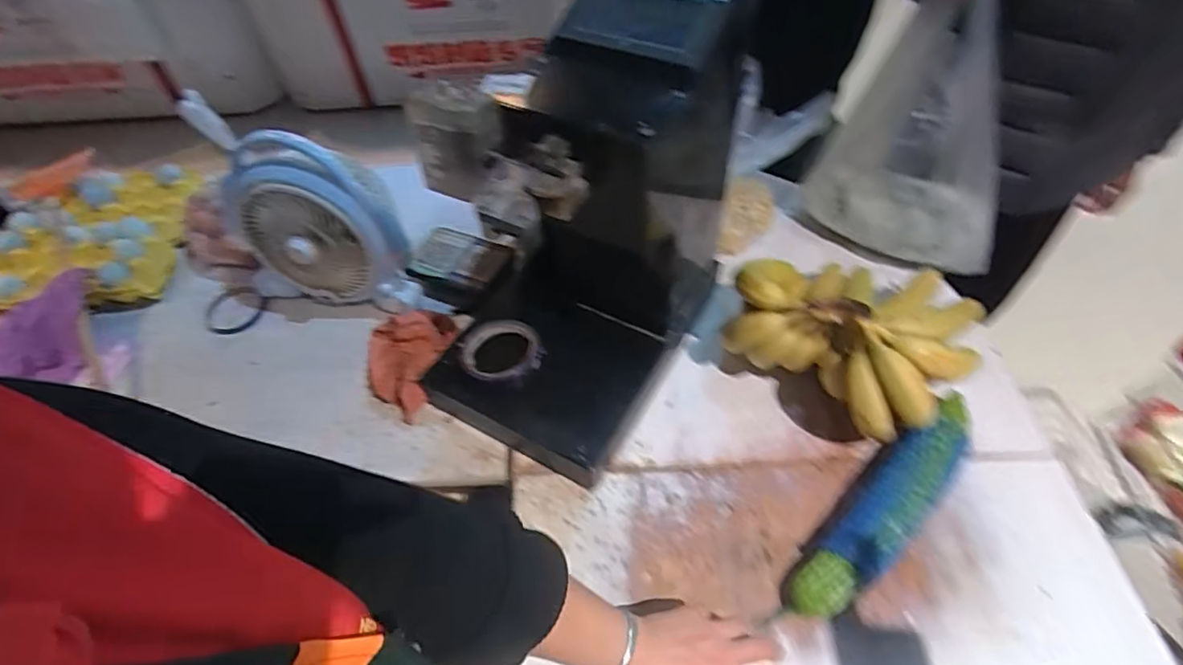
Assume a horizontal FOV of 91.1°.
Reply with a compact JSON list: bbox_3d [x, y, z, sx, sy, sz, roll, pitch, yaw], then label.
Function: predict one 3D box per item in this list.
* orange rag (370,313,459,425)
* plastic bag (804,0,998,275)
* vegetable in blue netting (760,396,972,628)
[{"bbox_3d":[-0.230,0.032,0.765,0.109,0.078,0.135,28,58,23],"label":"orange rag"},{"bbox_3d":[0.407,-0.234,0.708,0.245,0.327,0.074,31,59,25],"label":"plastic bag"},{"bbox_3d":[0.313,0.185,0.612,0.339,0.066,0.069,-39,59,-24],"label":"vegetable in blue netting"}]

